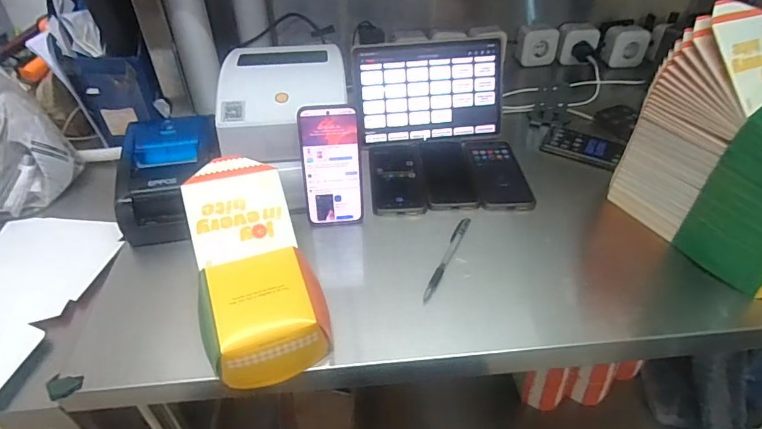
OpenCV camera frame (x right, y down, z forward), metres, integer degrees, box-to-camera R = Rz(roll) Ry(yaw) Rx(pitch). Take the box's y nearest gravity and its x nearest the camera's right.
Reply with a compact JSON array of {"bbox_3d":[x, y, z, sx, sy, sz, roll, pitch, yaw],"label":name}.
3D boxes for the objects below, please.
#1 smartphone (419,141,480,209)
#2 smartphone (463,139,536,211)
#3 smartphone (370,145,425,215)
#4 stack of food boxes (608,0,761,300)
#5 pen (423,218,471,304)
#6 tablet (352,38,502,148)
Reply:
[{"bbox_3d":[0.106,-0.066,0.721,0.075,0.014,0.168,-1,40,0],"label":"smartphone"},{"bbox_3d":[0.184,-0.067,0.719,0.080,0.013,0.166,-4,43,0],"label":"smartphone"},{"bbox_3d":[0.025,-0.060,0.715,0.082,0.015,0.177,-1,40,-1],"label":"smartphone"},{"bbox_3d":[0.413,-0.071,0.525,0.091,0.251,0.230,-16,42,-17],"label":"stack of food boxes"},{"bbox_3d":[0.084,0.055,0.579,0.012,0.015,0.149,18,43,20],"label":"pen"},{"bbox_3d":[0.082,-0.204,0.769,0.245,0.163,0.011,-4,17,-3],"label":"tablet"}]

